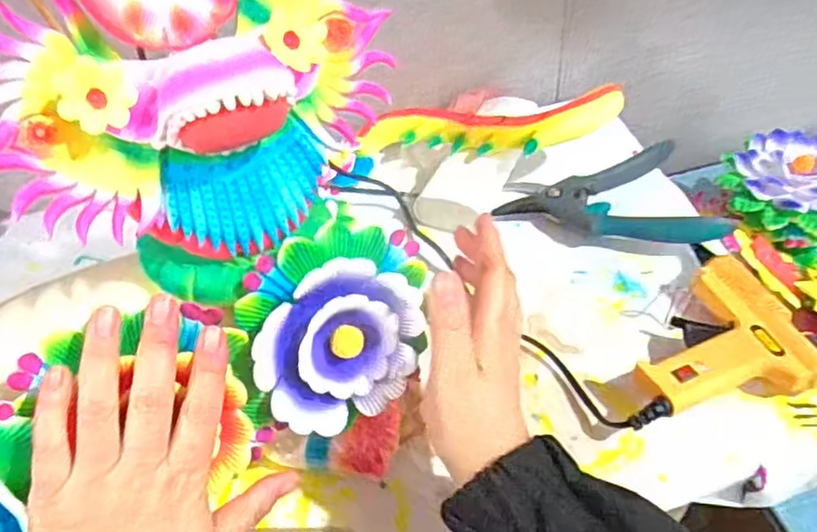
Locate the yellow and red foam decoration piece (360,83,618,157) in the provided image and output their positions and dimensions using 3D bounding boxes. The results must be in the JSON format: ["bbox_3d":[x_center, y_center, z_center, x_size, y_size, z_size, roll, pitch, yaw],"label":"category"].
[{"bbox_3d":[0.065,-0.126,0.590,0.236,0.025,0.064,2,46,28],"label":"yellow and red foam decoration piece"}]

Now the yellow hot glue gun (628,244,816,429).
[{"bbox_3d":[0.203,0.047,0.472,0.139,0.040,0.131,-10,48,-4],"label":"yellow hot glue gun"}]

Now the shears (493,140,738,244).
[{"bbox_3d":[0.170,-0.054,0.567,0.168,0.026,0.128,-9,48,-3],"label":"shears"}]

